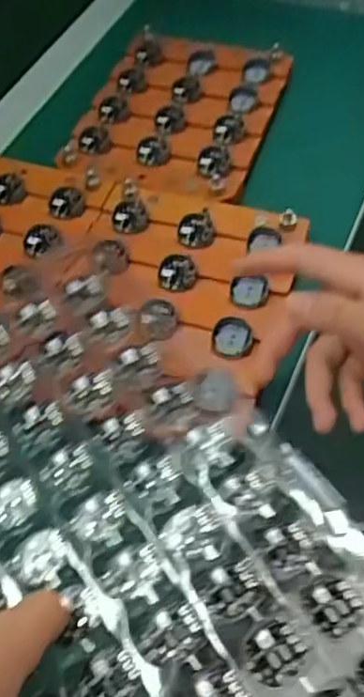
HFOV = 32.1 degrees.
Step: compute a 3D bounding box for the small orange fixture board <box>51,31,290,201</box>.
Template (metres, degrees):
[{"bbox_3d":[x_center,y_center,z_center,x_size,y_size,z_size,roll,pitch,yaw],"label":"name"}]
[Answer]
[{"bbox_3d":[-0.002,-0.202,0.522,0.145,0.040,0.199,13,59,13],"label":"small orange fixture board"}]

